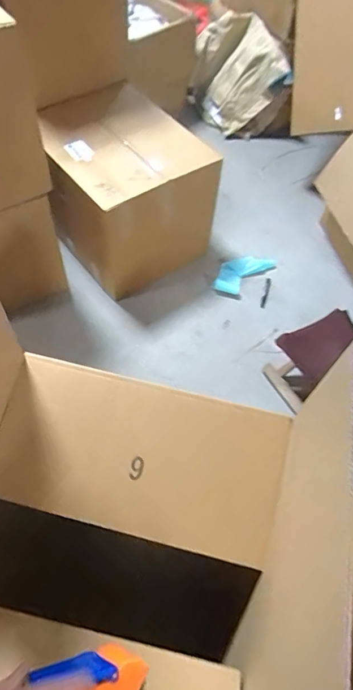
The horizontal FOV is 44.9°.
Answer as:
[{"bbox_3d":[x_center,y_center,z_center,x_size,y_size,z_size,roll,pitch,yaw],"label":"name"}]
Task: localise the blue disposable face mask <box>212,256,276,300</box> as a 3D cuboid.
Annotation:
[{"bbox_3d":[0.234,-0.258,1.550,0.241,0.028,0.128,-39,67,-25],"label":"blue disposable face mask"}]

